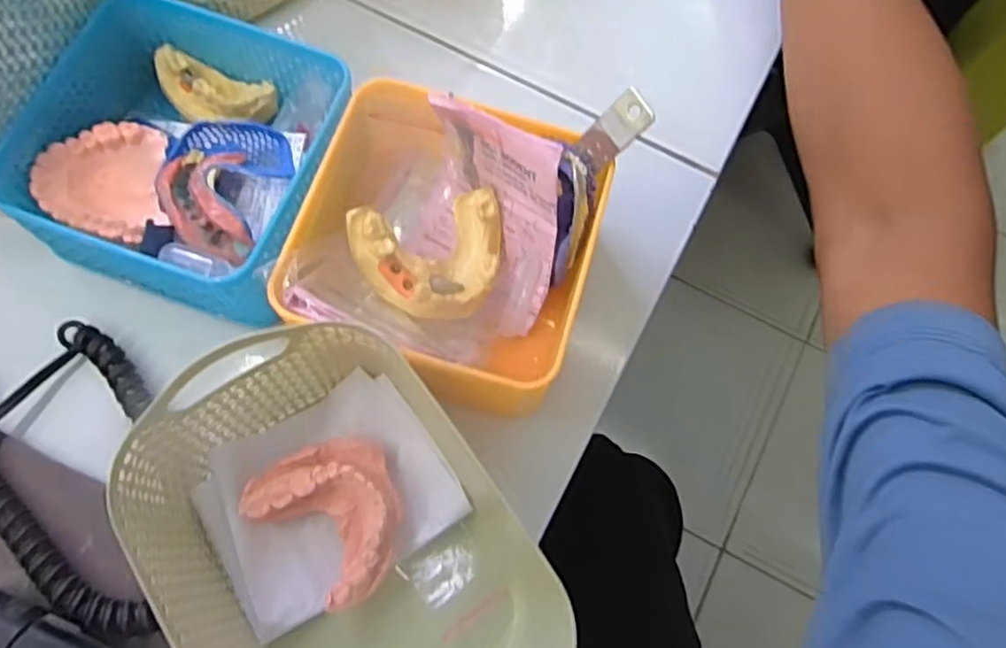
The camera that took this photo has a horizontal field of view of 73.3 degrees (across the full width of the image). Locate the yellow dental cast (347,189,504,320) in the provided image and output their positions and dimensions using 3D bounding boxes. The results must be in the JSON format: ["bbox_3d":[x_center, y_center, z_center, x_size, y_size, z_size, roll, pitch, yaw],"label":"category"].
[{"bbox_3d":[-0.029,-0.032,0.315,0.071,0.027,0.057,-21,73,-10],"label":"yellow dental cast"}]

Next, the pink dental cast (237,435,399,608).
[{"bbox_3d":[-0.075,0.087,0.294,0.061,0.026,0.068,-19,73,-9],"label":"pink dental cast"}]

